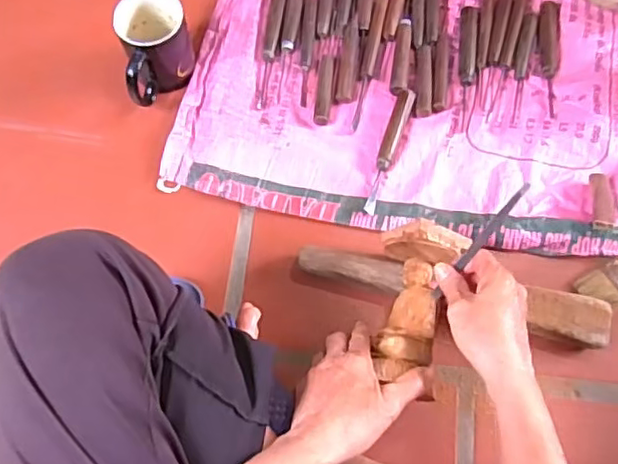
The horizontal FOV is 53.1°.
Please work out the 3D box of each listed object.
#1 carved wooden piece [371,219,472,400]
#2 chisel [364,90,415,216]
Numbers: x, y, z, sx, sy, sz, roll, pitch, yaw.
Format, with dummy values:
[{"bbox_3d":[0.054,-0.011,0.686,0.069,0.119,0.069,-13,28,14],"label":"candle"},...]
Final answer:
[{"bbox_3d":[0.104,0.079,0.614,0.080,0.076,0.174,12,61,6],"label":"carved wooden piece"},{"bbox_3d":[0.094,-0.099,0.747,0.020,0.018,0.165,18,69,8],"label":"chisel"}]

